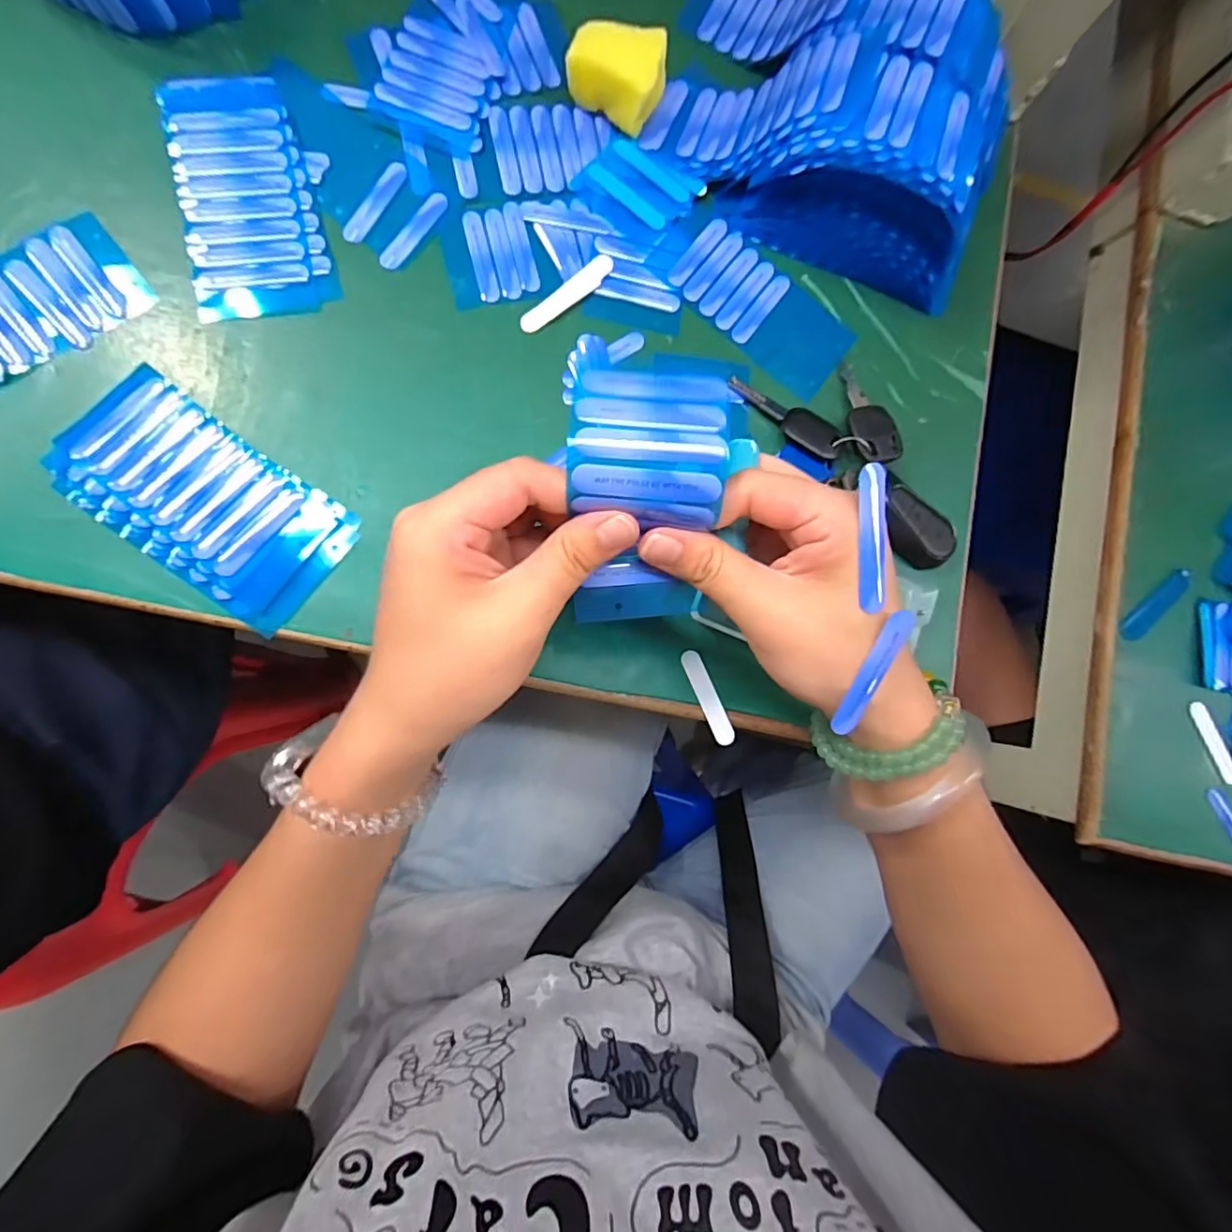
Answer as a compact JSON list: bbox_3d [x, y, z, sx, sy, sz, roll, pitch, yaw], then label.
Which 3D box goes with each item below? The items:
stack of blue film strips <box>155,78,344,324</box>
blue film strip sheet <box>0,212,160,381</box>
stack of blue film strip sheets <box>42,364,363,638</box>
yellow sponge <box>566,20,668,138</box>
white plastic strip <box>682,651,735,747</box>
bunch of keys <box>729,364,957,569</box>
[{"bbox_3d":[-0.184,-0.212,0.286,0.066,0.006,0.126,-12,86,-9],"label":"stack of blue film strips"},{"bbox_3d":[-0.285,-0.139,0.263,0.117,0.004,0.054,-35,90,-10],"label":"blue film strip sheet"},{"bbox_3d":[-0.196,-0.056,0.266,0.131,0.012,0.070,36,81,-3],"label":"stack of blue film strip sheets"},{"bbox_3d":[0.001,-0.298,0.311,0.049,0.028,0.049,18,82,-6],"label":"yellow sponge"},{"bbox_3d":[0.048,0.042,0.292,0.011,0.004,0.051,-22,84,-5],"label":"white plastic strip"},{"bbox_3d":[0.129,-0.082,0.311,0.067,0.019,0.135,-26,88,-10],"label":"bunch of keys"}]

